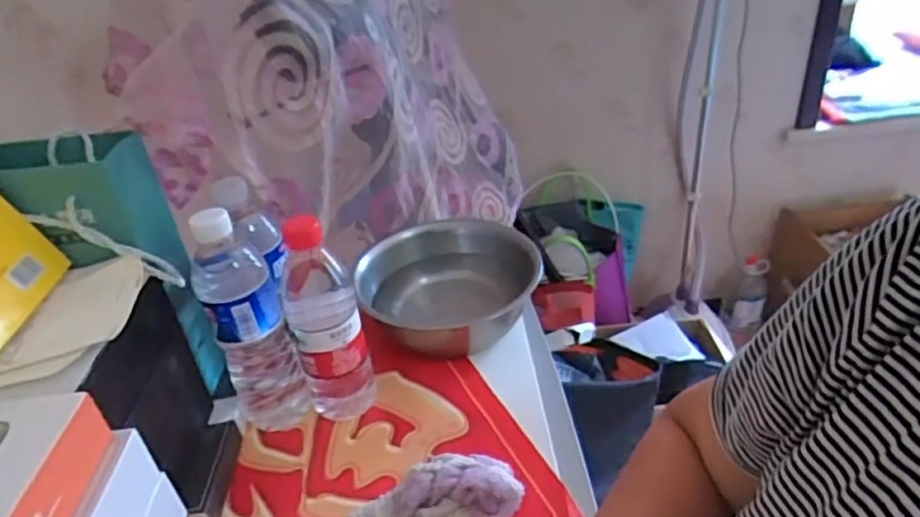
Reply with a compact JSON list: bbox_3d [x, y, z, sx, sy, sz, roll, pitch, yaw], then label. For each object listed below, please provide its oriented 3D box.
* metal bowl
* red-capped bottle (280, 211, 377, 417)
[{"bbox_3d":[-0.011,0.039,0.700,0.198,0.077,0.194,-11,34,-7],"label":"metal bowl"},{"bbox_3d":[-0.125,0.057,0.570,0.064,0.210,0.064,-17,35,-14],"label":"red-capped bottle"}]

